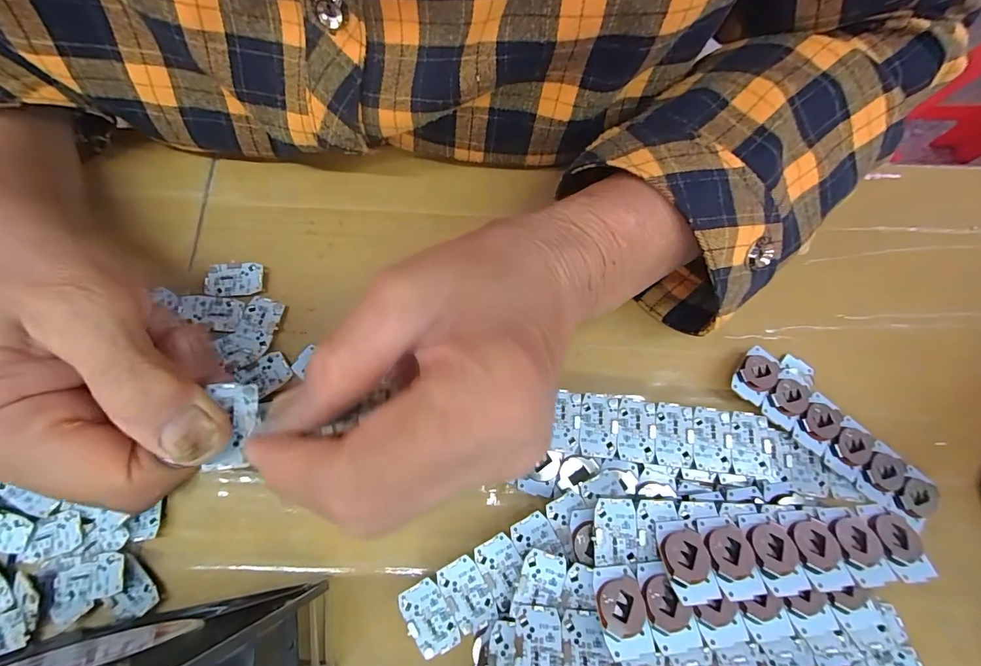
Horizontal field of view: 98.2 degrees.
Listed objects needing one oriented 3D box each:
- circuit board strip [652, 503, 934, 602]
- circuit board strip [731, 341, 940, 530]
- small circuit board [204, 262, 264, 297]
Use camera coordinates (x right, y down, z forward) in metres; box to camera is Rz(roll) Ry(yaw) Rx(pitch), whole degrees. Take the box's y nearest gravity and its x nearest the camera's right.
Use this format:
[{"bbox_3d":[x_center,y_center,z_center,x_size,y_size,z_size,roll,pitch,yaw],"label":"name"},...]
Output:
[{"bbox_3d":[0.121,0.087,0.171,0.105,0.005,0.029,-2,50,-4],"label":"circuit board strip"},{"bbox_3d":[0.166,0.049,0.207,0.104,0.007,0.026,40,80,7],"label":"circuit board strip"},{"bbox_3d":[-0.137,-0.028,0.228,0.030,0.005,0.018,-2,78,-2],"label":"small circuit board"}]

